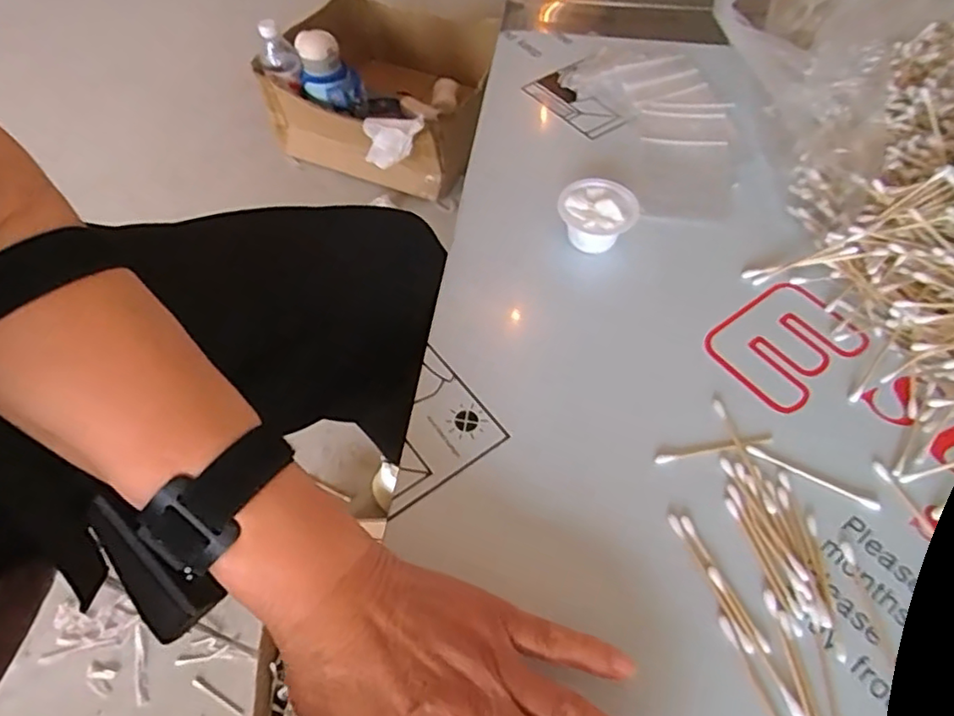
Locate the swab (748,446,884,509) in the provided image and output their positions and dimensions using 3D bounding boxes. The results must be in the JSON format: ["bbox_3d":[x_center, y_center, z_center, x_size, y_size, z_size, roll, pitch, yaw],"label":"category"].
[{"bbox_3d":[0.185,0.065,0.337,0.071,0.004,0.005,25,61,16],"label":"swab"}]

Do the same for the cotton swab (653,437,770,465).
[{"bbox_3d":[0.134,0.052,0.345,0.069,0.004,0.006,-8,57,-4],"label":"cotton swab"}]

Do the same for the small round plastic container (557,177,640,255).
[{"bbox_3d":[0.085,-0.099,0.435,0.053,0.035,0.045,16,59,11],"label":"small round plastic container"}]

